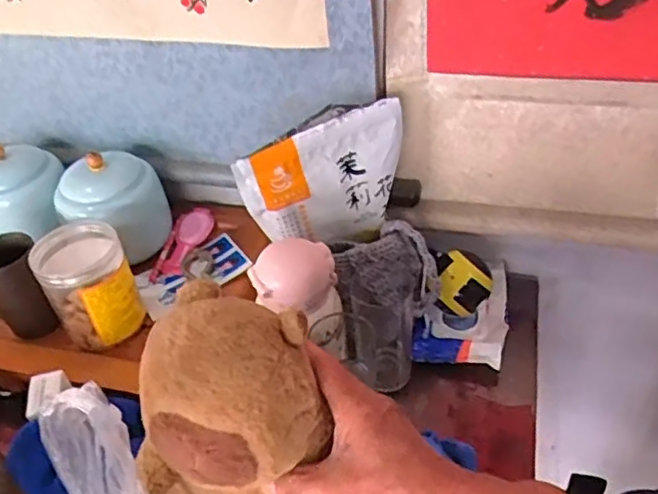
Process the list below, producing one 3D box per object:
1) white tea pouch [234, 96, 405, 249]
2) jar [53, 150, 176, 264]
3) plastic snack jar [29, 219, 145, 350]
[{"bbox_3d":[-0.001,-0.064,0.620,0.167,0.119,0.032,-19,42,-13],"label":"white tea pouch"},{"bbox_3d":[-0.249,-0.051,0.726,0.088,0.113,0.087,-4,41,3],"label":"jar"},{"bbox_3d":[-0.244,0.038,0.642,0.082,0.100,0.079,-4,41,3],"label":"plastic snack jar"}]

